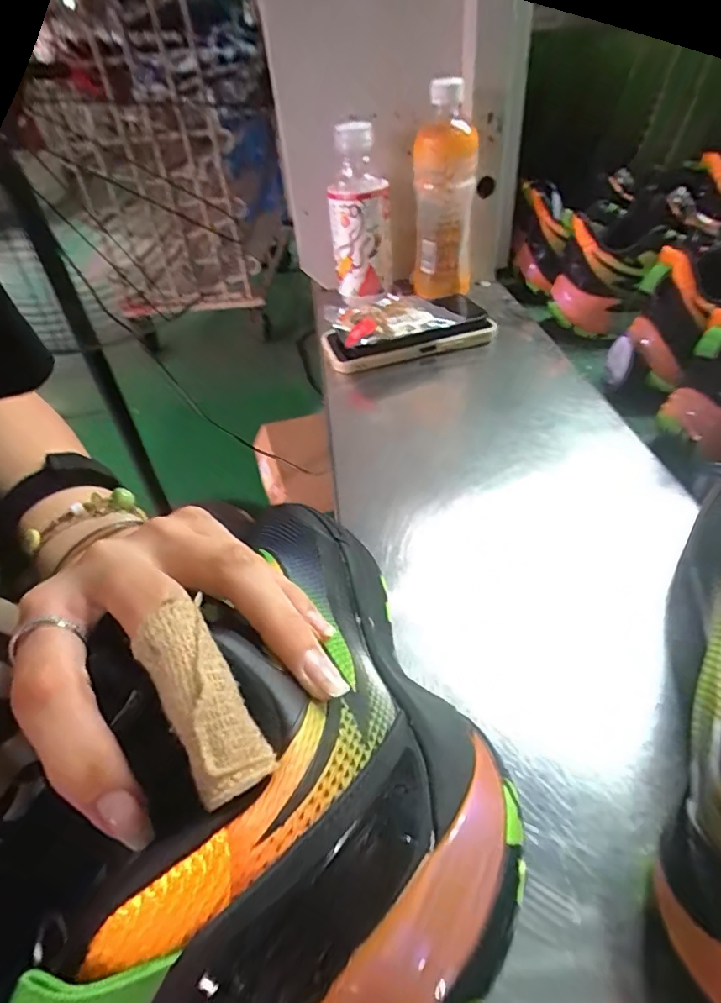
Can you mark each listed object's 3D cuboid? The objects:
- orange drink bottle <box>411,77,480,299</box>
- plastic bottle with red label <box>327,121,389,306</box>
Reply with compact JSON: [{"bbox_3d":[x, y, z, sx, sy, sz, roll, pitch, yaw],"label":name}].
[{"bbox_3d":[0.090,-0.326,0.558,0.063,0.200,0.055,-1,41,6],"label":"orange drink bottle"},{"bbox_3d":[-0.001,-0.309,0.568,0.061,0.166,0.050,-8,41,-2],"label":"plastic bottle with red label"}]

